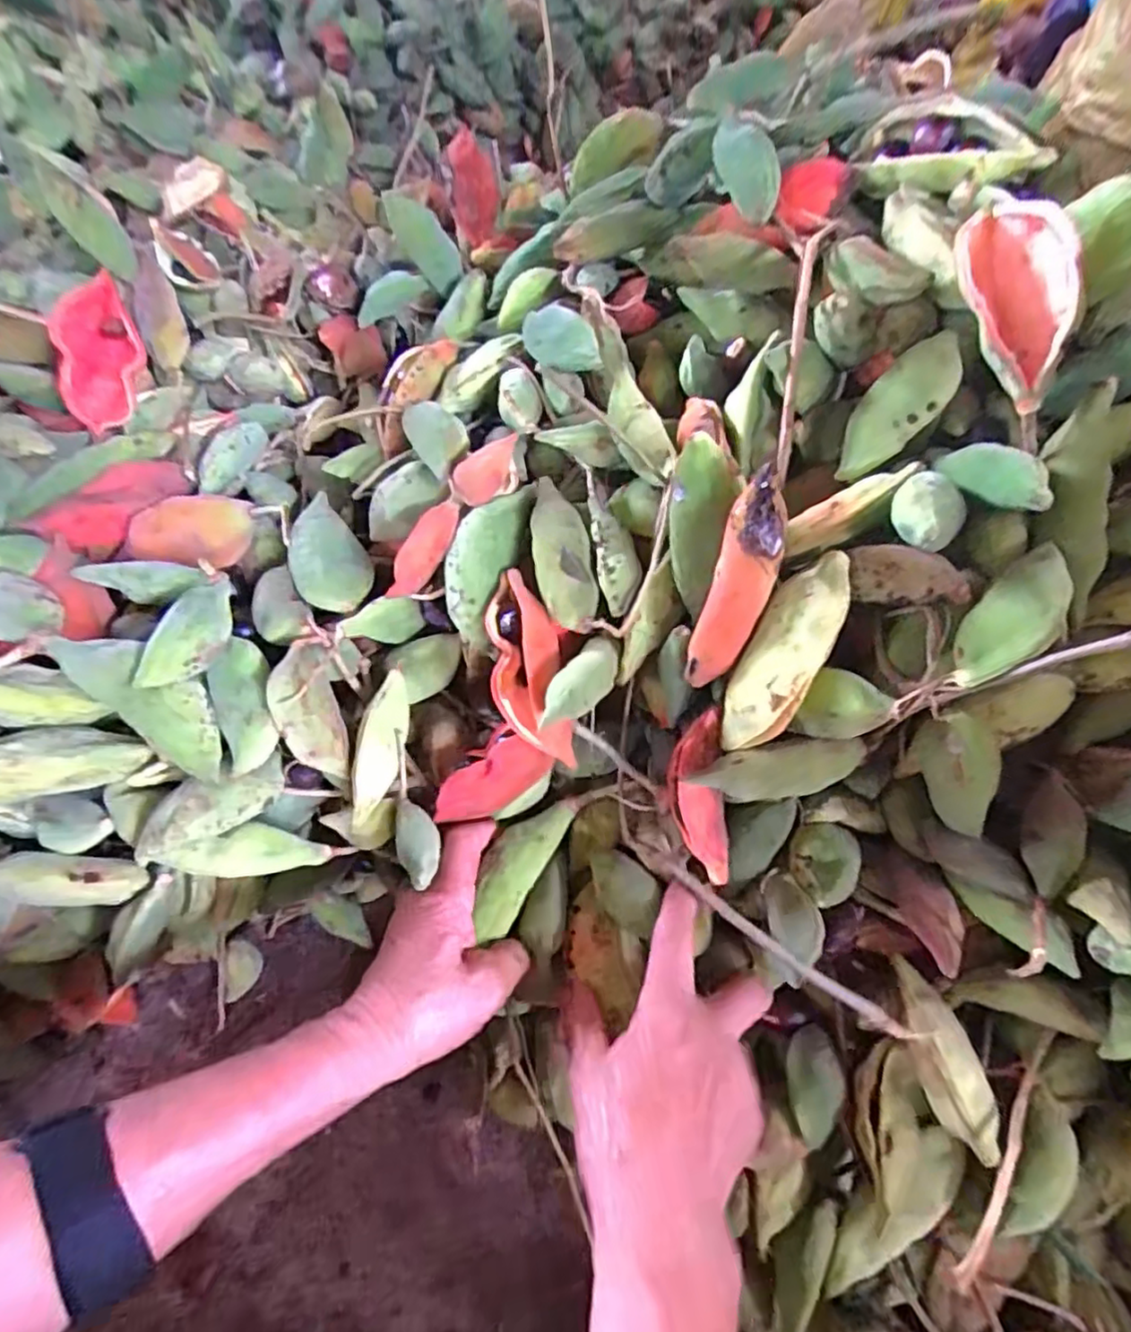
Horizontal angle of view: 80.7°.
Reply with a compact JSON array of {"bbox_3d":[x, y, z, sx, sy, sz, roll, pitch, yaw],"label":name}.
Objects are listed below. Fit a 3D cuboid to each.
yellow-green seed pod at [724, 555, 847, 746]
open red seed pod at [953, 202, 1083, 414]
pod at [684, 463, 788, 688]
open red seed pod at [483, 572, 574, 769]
[{"bbox_3d":[0.104,-0.005,0.318,0.033,0.103,0.021,30,14,21],"label":"yellow-green seed pod"},{"bbox_3d":[0.192,-0.162,0.286,0.040,0.036,0.098,-2,80,-6],"label":"open red seed pod"},{"bbox_3d":[0.081,-0.036,0.313,0.027,0.106,0.015,21,27,14],"label":"pod"},{"bbox_3d":[-0.022,0.002,0.373,0.037,0.049,0.113,-12,84,-14],"label":"open red seed pod"}]

